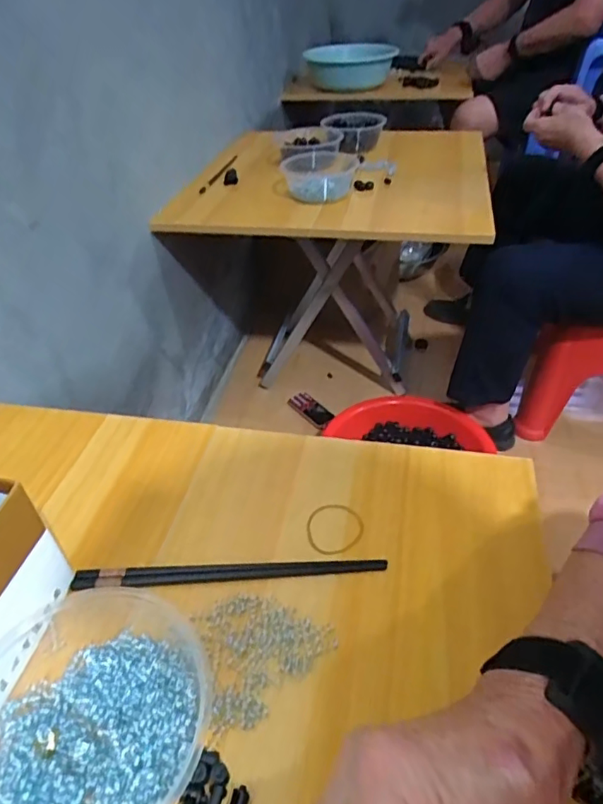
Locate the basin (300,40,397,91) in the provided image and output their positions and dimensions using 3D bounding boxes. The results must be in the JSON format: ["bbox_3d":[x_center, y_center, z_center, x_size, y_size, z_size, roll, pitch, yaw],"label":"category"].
[{"bbox_3d":[0.154,-1.037,1.655,0.292,0.121,0.267,-1,41,3],"label":"basin"}]

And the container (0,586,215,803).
[{"bbox_3d":[-0.130,0.181,0.319,0.154,0.046,0.161,-2,41,1],"label":"container"}]

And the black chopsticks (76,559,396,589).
[{"bbox_3d":[-0.054,0.127,0.402,0.230,0.004,0.015,-3,41,0],"label":"black chopsticks"}]

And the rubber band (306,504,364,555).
[{"bbox_3d":[0.027,0.103,0.435,0.046,0.004,0.050,-2,41,1],"label":"rubber band"}]

